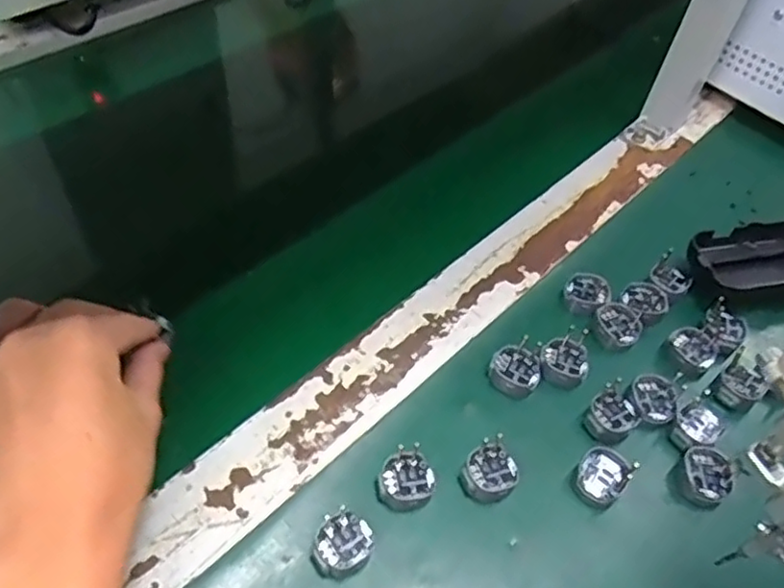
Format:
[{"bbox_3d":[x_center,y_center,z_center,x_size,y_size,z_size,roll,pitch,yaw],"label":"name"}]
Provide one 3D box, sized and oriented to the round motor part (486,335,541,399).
[{"bbox_3d":[0.072,0.043,0.375,0.029,0.019,0.026,36,56,23],"label":"round motor part"}]

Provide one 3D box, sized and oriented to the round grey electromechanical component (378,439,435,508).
[{"bbox_3d":[0.008,0.094,0.328,0.028,0.011,0.028,3,50,-3],"label":"round grey electromechanical component"}]

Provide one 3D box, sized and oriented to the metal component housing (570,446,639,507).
[{"bbox_3d":[0.110,0.095,0.340,0.024,0.013,0.030,39,57,24],"label":"metal component housing"}]

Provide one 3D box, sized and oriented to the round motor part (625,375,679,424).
[{"bbox_3d":[0.147,0.059,0.366,0.027,0.010,0.028,3,50,-3],"label":"round motor part"}]

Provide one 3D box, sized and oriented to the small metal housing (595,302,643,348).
[{"bbox_3d":[0.139,0.019,0.401,0.028,0.009,0.028,3,50,-3],"label":"small metal housing"}]

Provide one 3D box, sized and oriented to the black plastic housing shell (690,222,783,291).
[{"bbox_3d":[0.251,-0.026,0.444,0.105,0.028,0.046,2,50,-4],"label":"black plastic housing shell"}]

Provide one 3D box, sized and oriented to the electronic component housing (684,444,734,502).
[{"bbox_3d":[0.166,0.096,0.343,0.023,0.012,0.029,15,50,7],"label":"electronic component housing"}]

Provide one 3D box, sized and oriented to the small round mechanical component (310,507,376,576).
[{"bbox_3d":[-0.022,0.117,0.304,0.026,0.010,0.027,3,50,-3],"label":"small round mechanical component"}]

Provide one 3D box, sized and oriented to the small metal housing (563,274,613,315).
[{"bbox_3d":[0.124,0.000,0.416,0.026,0.013,0.029,33,54,21],"label":"small metal housing"}]

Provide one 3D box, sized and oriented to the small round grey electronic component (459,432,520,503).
[{"bbox_3d":[0.051,0.092,0.336,0.031,0.014,0.026,-33,60,-28],"label":"small round grey electronic component"}]

